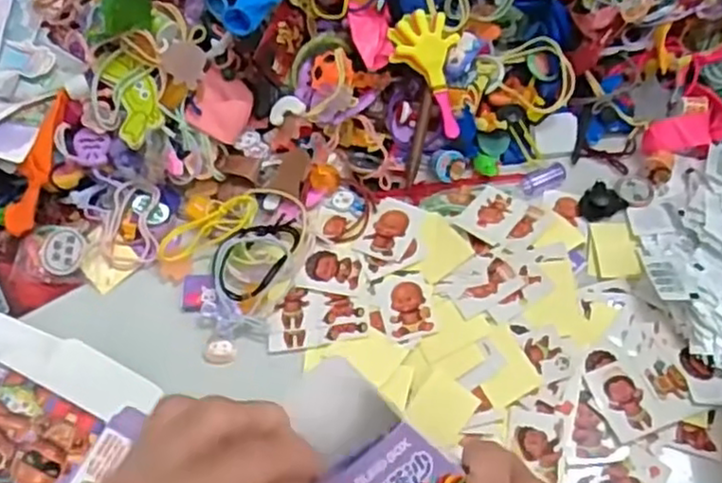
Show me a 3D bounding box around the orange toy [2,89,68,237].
[{"bbox_3d":[-0.204,-0.049,0.440,0.022,0.013,0.093,18,88,13],"label":"orange toy"}]

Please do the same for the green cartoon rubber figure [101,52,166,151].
[{"bbox_3d":[-0.143,-0.091,0.441,0.029,0.005,0.062,-19,78,-6],"label":"green cartoon rubber figure"}]

